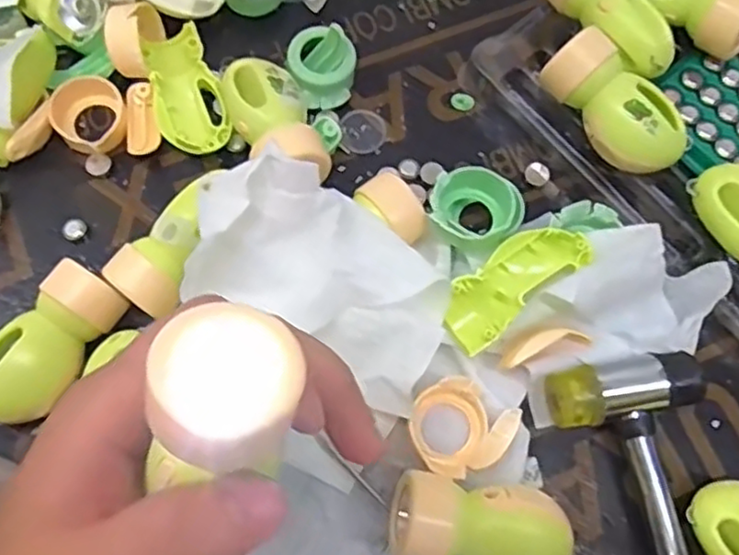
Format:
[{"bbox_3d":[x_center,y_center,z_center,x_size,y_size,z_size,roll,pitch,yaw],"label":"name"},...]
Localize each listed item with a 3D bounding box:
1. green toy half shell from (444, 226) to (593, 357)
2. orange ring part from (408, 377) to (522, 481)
[{"bbox_3d":[0.059,0.002,0.286,0.065,0.013,0.027,-42,78,3],"label":"green toy half shell"},{"bbox_3d":[0.036,0.063,0.281,0.039,0.016,0.038,33,75,8],"label":"orange ring part"}]

